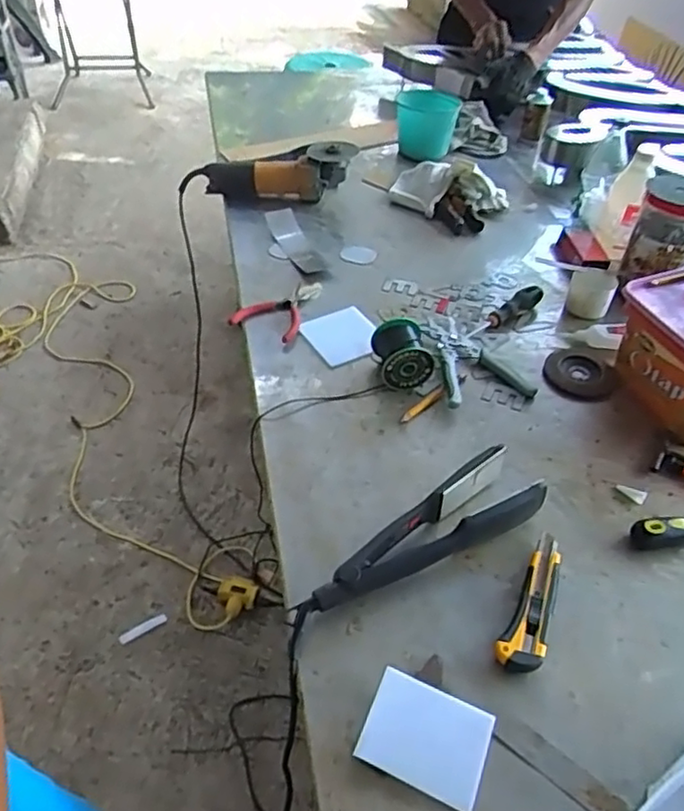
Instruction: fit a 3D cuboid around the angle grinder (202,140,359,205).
[{"bbox_3d":[-0.118,-0.451,1.259,0.282,0.105,0.097,-1,44,-5],"label":"angle grinder"}]

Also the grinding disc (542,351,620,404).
[{"bbox_3d":[0.334,-0.045,0.931,0.097,0.016,0.103,1,44,-3],"label":"grinding disc"}]

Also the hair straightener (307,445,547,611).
[{"bbox_3d":[0.084,0.132,0.687,0.282,0.058,0.079,-21,49,-24],"label":"hair straightener"}]

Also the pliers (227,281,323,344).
[{"bbox_3d":[-0.086,-0.156,1.017,0.111,0.016,0.155,24,47,20],"label":"pliers"}]

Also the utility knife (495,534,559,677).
[{"bbox_3d":[0.195,0.196,0.657,0.042,0.018,0.156,23,47,19],"label":"utility knife"}]

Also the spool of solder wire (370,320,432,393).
[{"bbox_3d":[0.078,-0.070,0.900,0.069,0.068,0.077,-9,45,-14],"label":"spool of solder wire"}]

